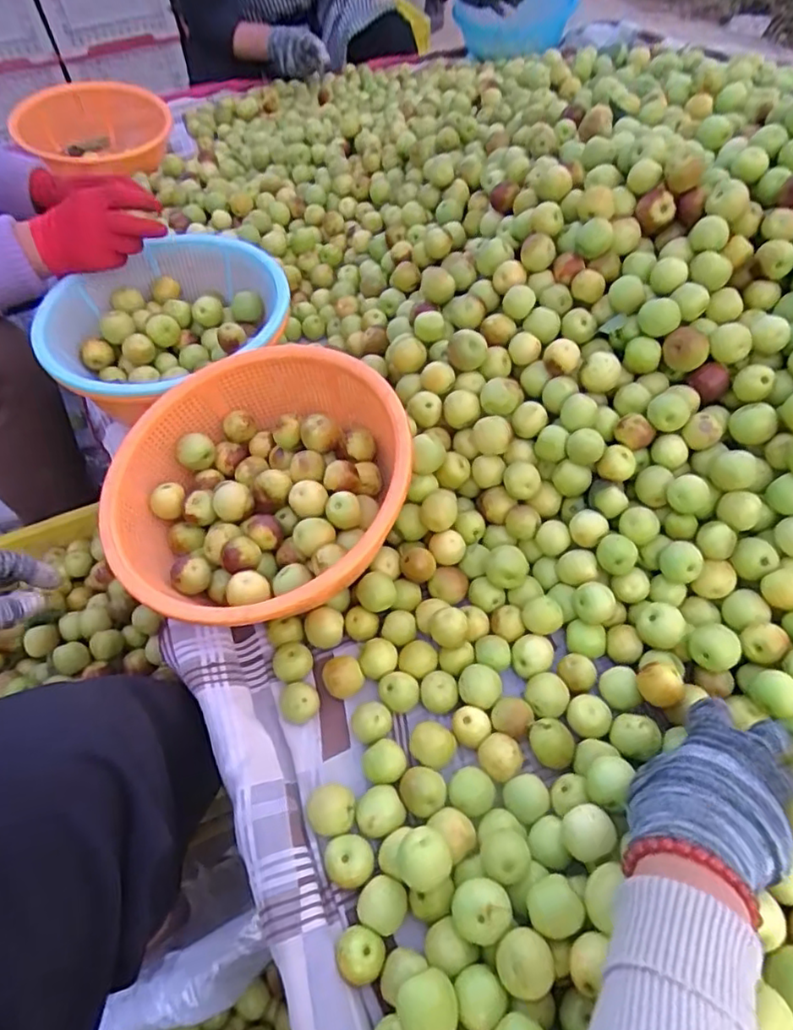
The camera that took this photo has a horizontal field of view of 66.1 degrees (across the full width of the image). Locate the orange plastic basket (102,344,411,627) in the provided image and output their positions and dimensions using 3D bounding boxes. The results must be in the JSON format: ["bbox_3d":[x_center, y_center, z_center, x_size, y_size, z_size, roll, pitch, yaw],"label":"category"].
[{"bbox_3d":[-0.123,-0.029,0.541,0.258,0.100,0.268,-2,56,3],"label":"orange plastic basket"}]

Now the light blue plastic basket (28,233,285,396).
[{"bbox_3d":[-0.253,-0.212,0.701,0.277,0.081,0.255,-31,56,-18],"label":"light blue plastic basket"}]

